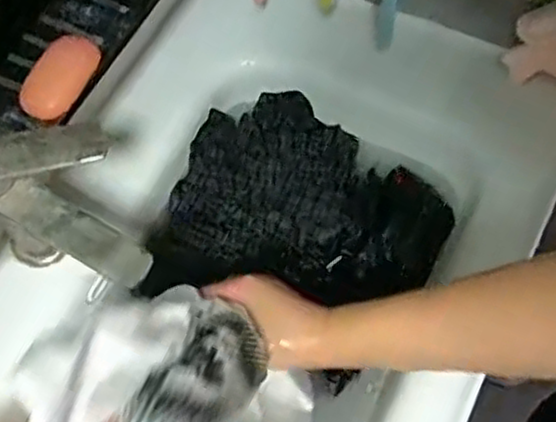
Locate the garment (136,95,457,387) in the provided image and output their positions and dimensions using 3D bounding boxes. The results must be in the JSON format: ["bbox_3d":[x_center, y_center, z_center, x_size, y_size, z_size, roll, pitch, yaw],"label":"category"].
[{"bbox_3d":[0.025,0.003,0.765,0.284,0.071,0.248,20,67,13],"label":"garment"}]

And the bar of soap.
[{"bbox_3d":[-0.185,-0.116,0.625,0.040,0.021,0.081,24,68,15],"label":"bar of soap"}]

